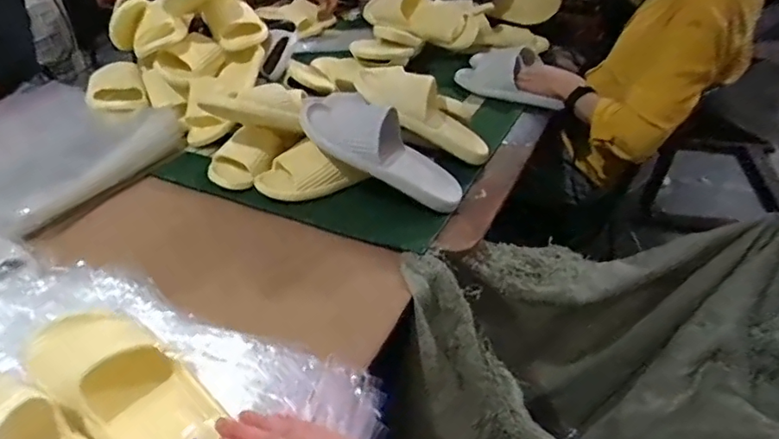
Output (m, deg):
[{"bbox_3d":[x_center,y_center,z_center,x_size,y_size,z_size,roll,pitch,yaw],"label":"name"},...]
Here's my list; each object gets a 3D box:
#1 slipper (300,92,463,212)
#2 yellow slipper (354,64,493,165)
[{"bbox_3d":[-0.012,-0.125,0.845,0.308,0.069,0.129,36,47,5],"label":"slipper"},{"bbox_3d":[0.067,-0.195,0.955,0.272,0.070,0.110,37,45,-3],"label":"yellow slipper"}]

